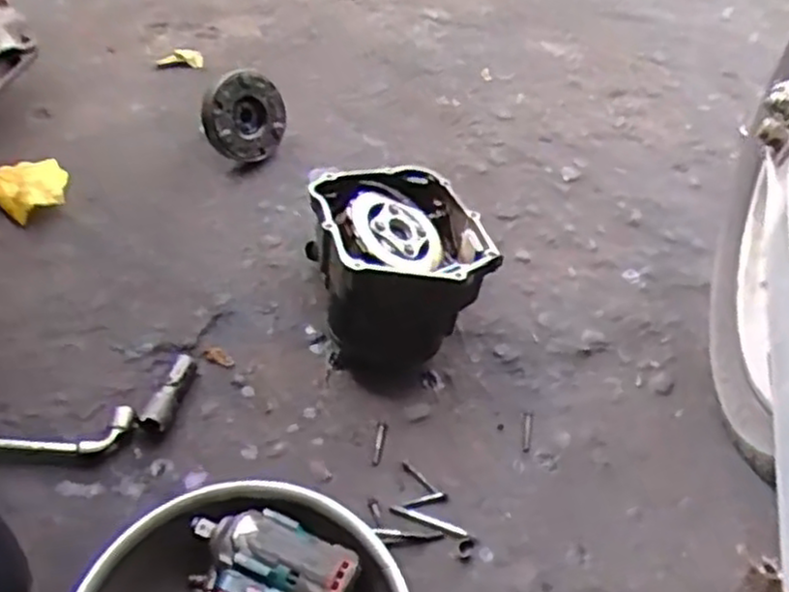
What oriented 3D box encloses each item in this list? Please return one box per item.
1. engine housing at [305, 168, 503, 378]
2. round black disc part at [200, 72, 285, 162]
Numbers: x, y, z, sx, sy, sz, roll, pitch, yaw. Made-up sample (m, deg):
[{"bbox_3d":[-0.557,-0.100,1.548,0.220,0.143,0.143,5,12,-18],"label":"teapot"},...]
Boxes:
[{"bbox_3d":[0.003,-0.047,0.802,0.170,0.156,0.235,-7,57,-15],"label":"engine housing"},{"bbox_3d":[-0.181,-0.219,0.908,0.029,0.104,0.104,24,89,46],"label":"round black disc part"}]

